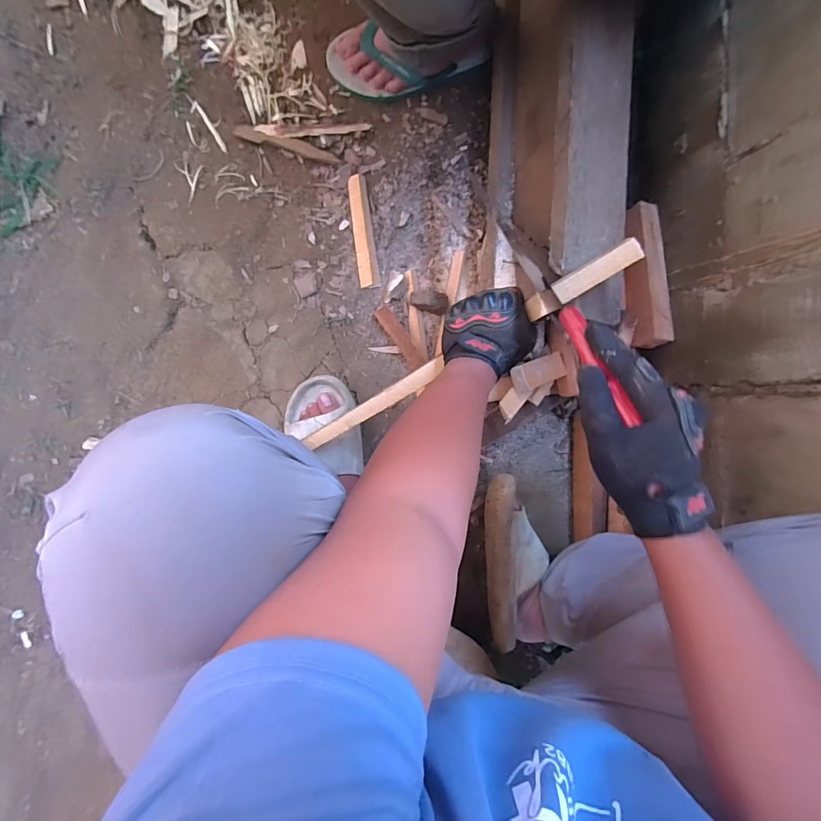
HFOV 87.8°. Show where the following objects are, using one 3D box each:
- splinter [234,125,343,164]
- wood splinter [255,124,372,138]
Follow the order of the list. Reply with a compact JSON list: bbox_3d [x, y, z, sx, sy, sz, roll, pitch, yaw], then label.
[{"bbox_3d":[-0.196,-0.424,0.680,0.161,0.007,0.023,12,91,-9],"label":"splinter"},{"bbox_3d":[-0.155,-0.453,0.689,0.179,0.004,0.020,-6,94,-9],"label":"wood splinter"}]

